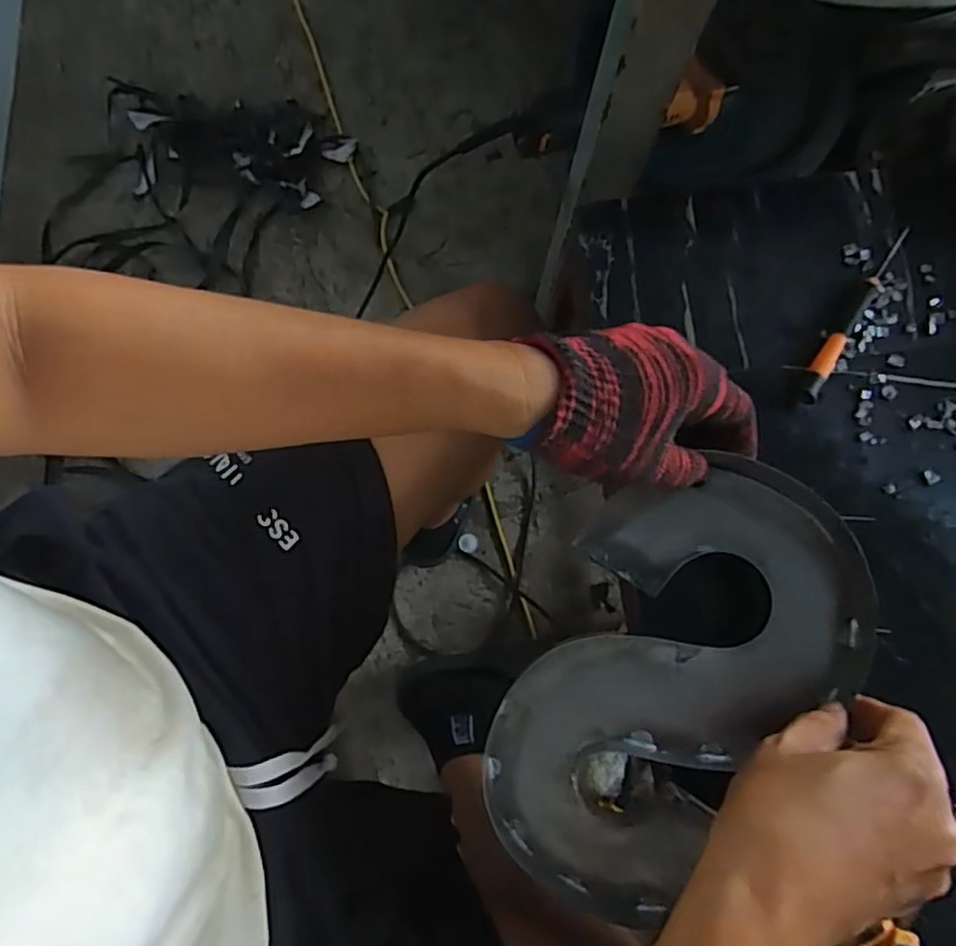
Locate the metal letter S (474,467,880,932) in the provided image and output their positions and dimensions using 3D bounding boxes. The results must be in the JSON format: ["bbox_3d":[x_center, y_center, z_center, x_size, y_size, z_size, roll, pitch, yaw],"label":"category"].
[{"bbox_3d":[0.107,0.114,0.397,0.161,0.049,0.262,42,82,6],"label":"metal letter S"}]

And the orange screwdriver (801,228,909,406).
[{"bbox_3d":[0.239,-0.103,0.438,0.014,0.012,0.136,33,81,5],"label":"orange screwdriver"}]

